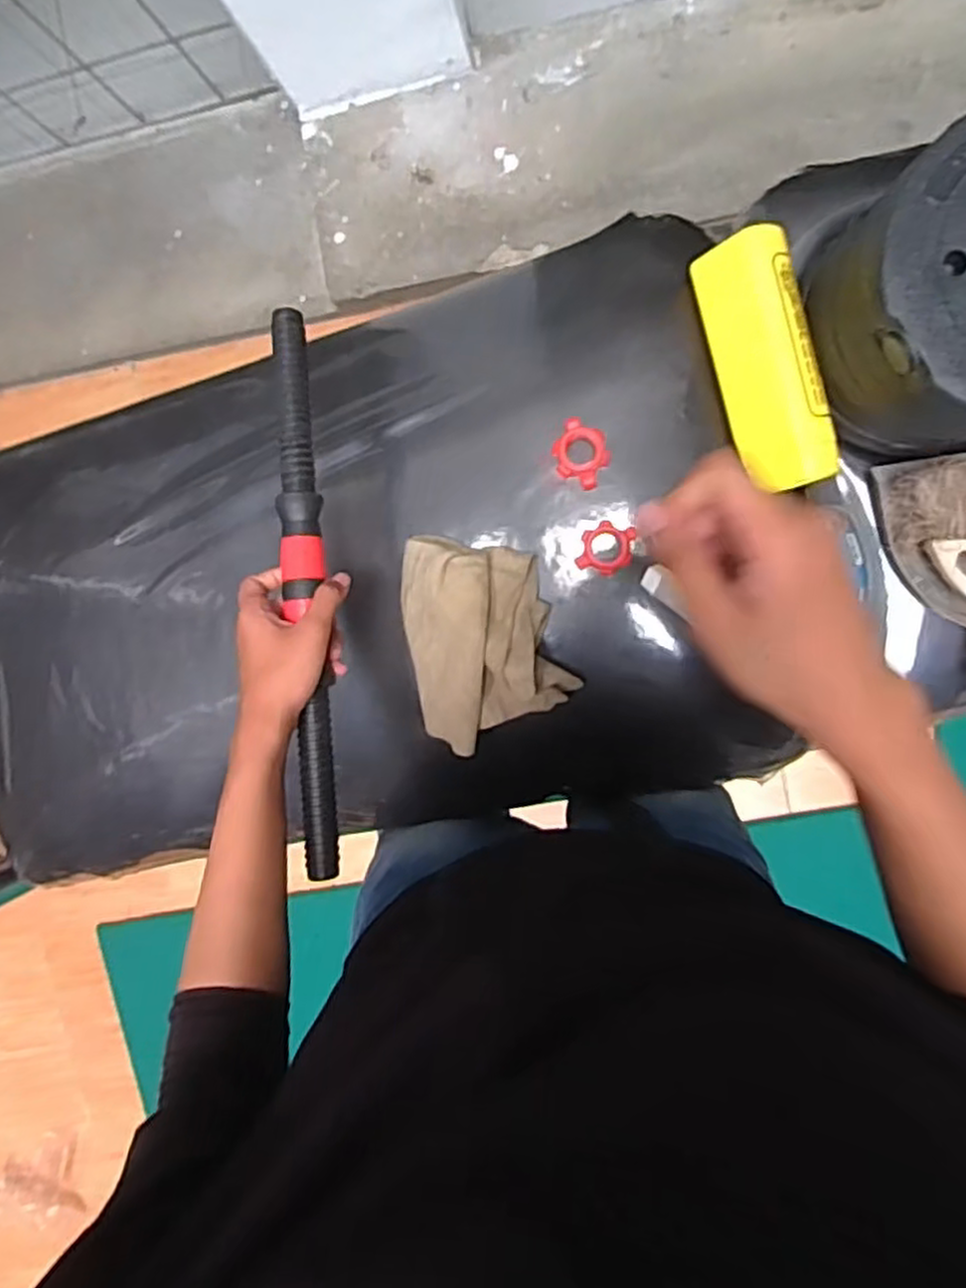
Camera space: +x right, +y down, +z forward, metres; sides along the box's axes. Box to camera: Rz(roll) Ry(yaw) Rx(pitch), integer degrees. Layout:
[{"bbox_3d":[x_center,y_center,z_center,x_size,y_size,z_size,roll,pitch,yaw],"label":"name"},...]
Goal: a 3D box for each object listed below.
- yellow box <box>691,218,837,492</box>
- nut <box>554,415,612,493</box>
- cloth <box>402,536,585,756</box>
[{"bbox_3d":[0.204,-0.203,0.534,0.060,0.035,0.180,-15,94,9],"label":"yellow box"},{"bbox_3d":[0.075,-0.145,0.564,0.044,0.012,0.042,33,99,3],"label":"nut"},{"bbox_3d":[0.001,-0.003,0.577,0.124,0.040,0.169,-8,95,9],"label":"cloth"}]

